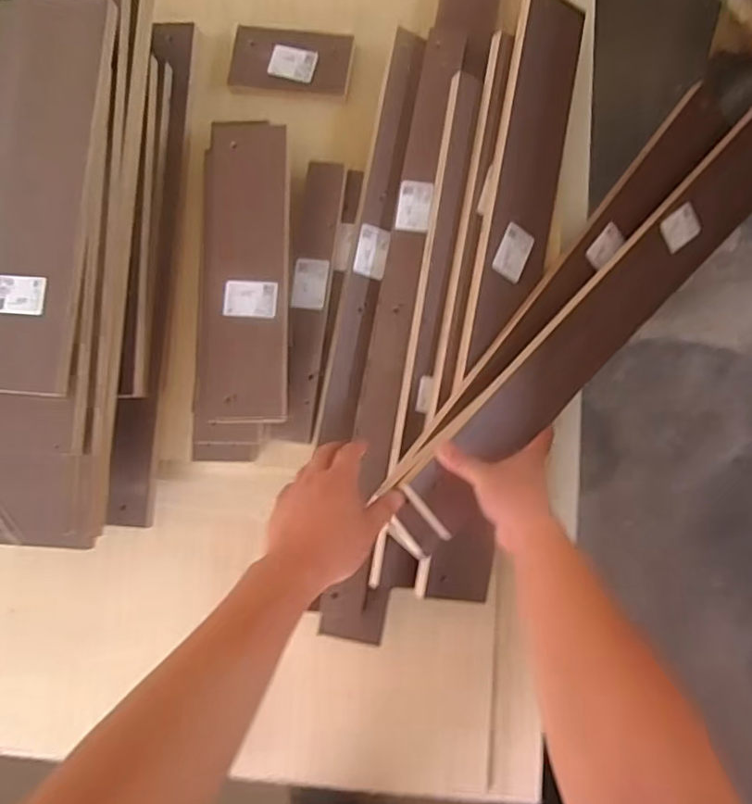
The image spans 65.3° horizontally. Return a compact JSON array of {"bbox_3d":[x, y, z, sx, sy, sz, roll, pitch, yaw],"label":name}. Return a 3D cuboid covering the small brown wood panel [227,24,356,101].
[{"bbox_3d":[-0.114,-0.453,0.783,0.160,0.017,0.099,7,85,6],"label":"small brown wood panel"}]

